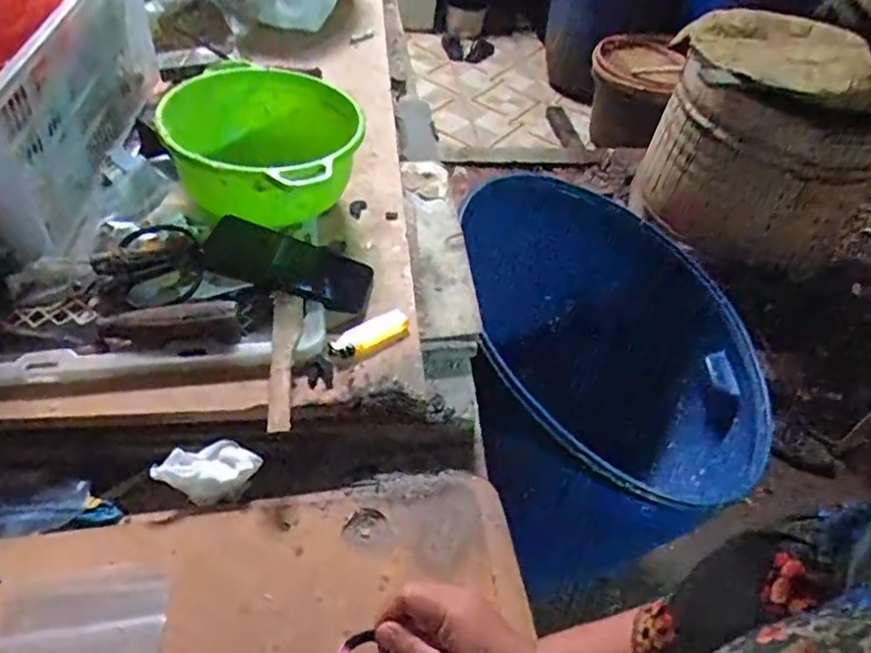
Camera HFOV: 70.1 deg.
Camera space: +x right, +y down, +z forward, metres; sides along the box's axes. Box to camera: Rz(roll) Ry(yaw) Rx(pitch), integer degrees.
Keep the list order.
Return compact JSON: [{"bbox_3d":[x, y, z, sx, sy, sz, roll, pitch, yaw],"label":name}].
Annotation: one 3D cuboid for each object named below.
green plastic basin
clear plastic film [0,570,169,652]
[{"bbox_3d":[-0.184,-0.183,0.679,0.188,0.114,0.188,7,49,-3],"label":"green plastic basin"},{"bbox_3d":[-0.246,0.206,0.434,0.109,0.004,0.065,-2,49,-7],"label":"clear plastic film"}]

